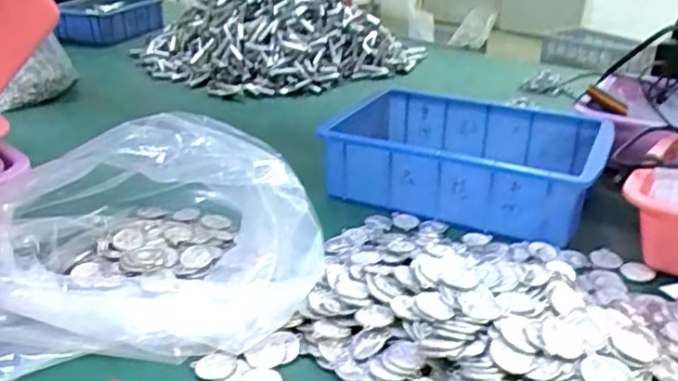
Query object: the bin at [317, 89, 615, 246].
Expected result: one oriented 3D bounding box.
[{"bbox_3d":[0.147,-0.039,0.723,0.294,0.082,0.205,14,29,25],"label":"bin"}]

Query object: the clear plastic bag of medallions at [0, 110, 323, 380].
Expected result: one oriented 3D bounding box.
[{"bbox_3d":[-0.179,0.019,0.532,0.281,0.130,0.256,-6,27,-15],"label":"clear plastic bag of medallions"}]

